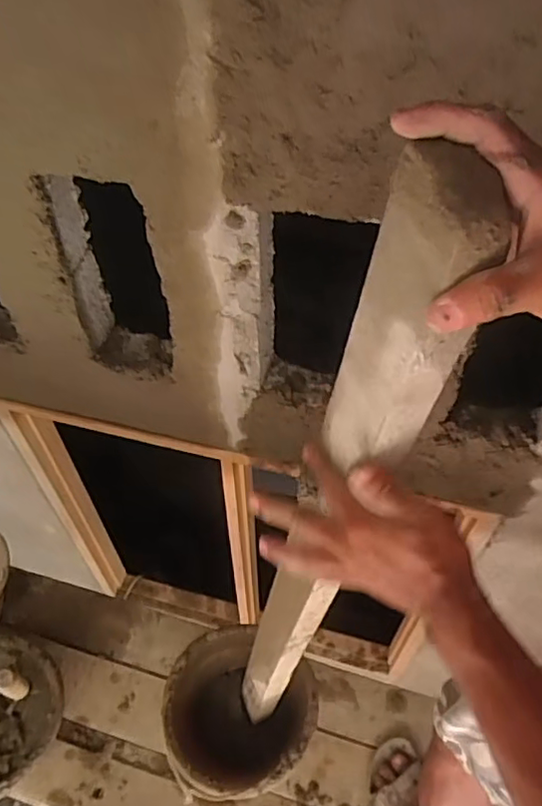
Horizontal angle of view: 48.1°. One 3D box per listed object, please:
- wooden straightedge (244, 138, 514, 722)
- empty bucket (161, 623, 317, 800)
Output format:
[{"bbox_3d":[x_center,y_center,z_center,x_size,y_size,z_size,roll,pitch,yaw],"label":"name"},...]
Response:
[{"bbox_3d":[0.033,0.188,0.638,0.066,0.945,0.033,40,57,22],"label":"wooden straightedge"},{"bbox_3d":[-0.050,0.533,1.037,0.236,0.180,0.252,0,52,0],"label":"empty bucket"}]

